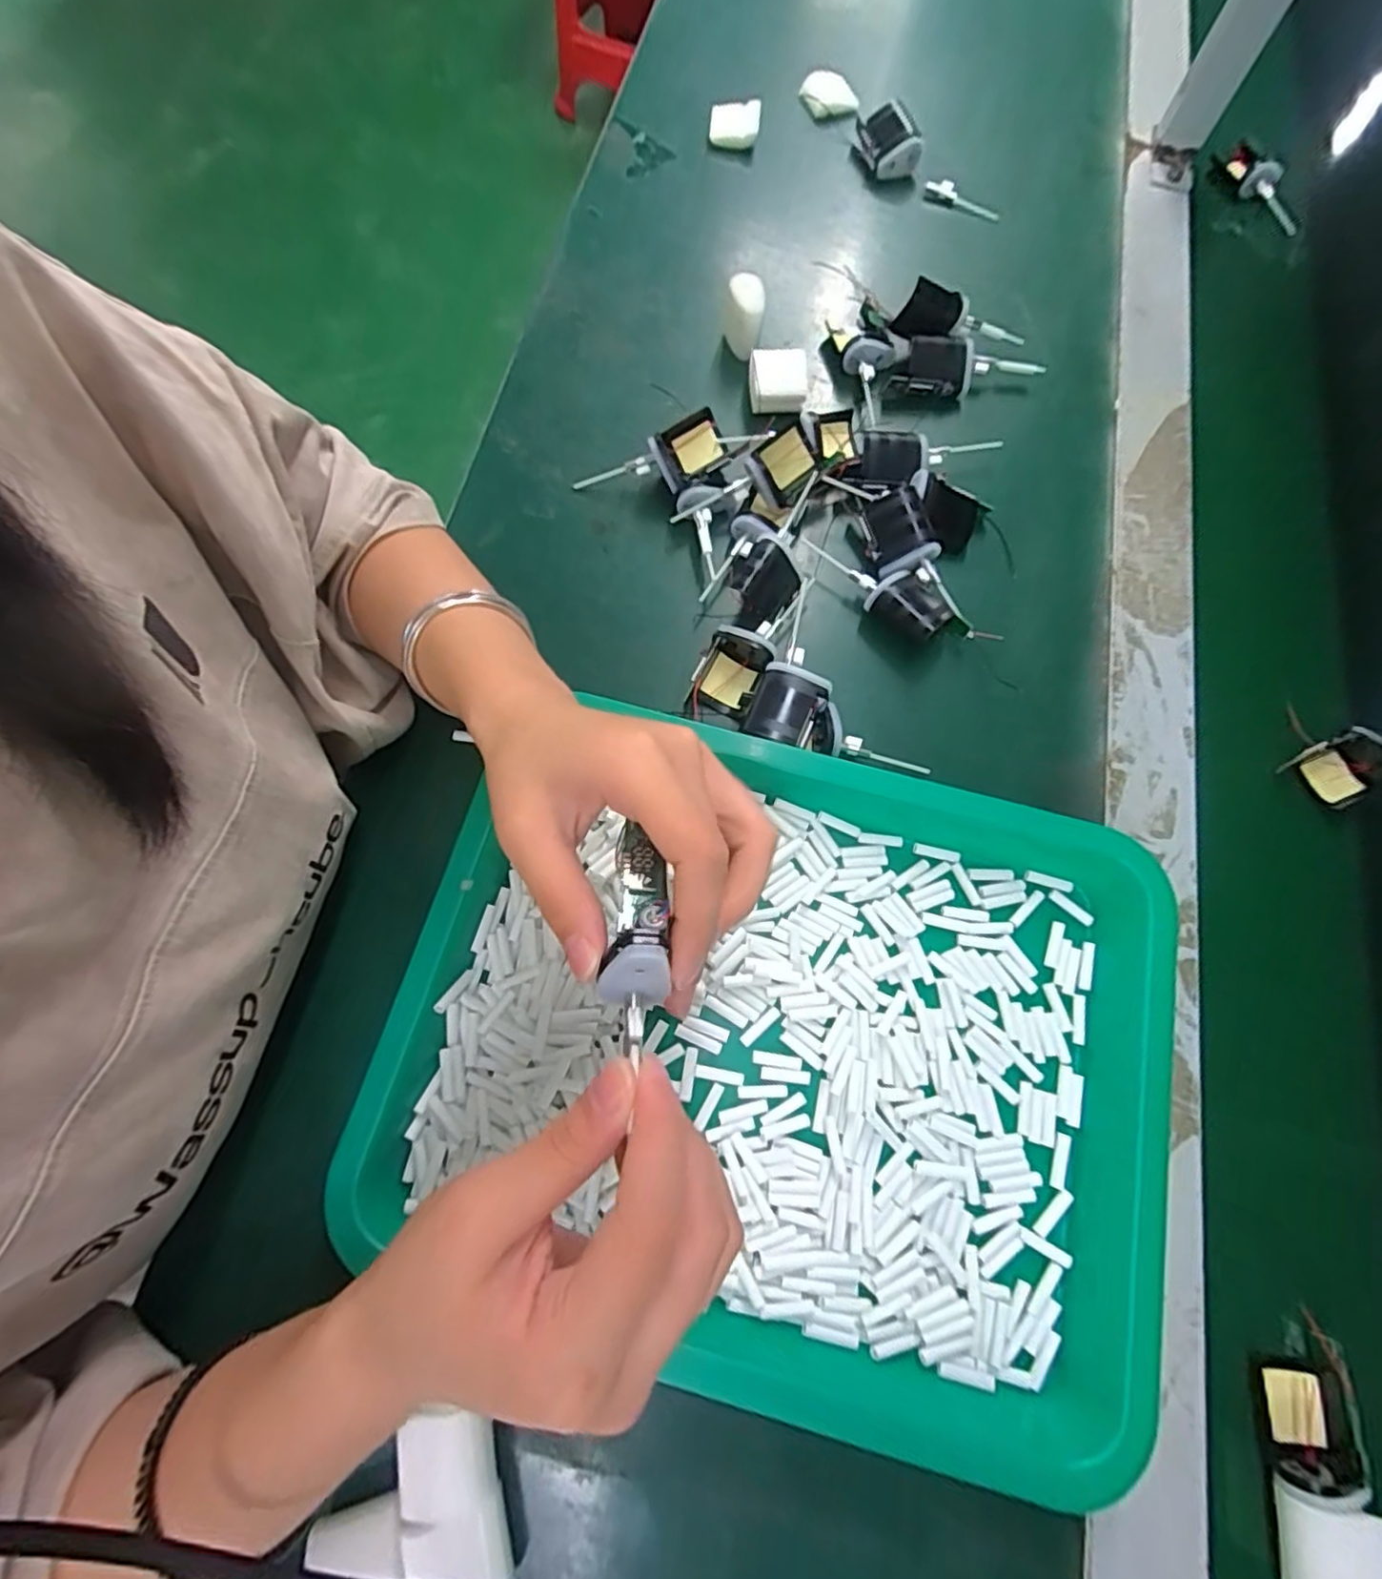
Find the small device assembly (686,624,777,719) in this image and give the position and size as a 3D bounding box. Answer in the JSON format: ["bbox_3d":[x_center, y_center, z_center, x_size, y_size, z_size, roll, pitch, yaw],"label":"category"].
[{"bbox_3d":[0.021,-0.062,0.358,0.035,0.025,0.045,27,74,7],"label":"small device assembly"}]

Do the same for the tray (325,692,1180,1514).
[{"bbox_3d":[0.044,0.109,0.298,0.344,0.032,0.255,15,73,4],"label":"tray"}]

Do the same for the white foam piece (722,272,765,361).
[{"bbox_3d":[0.033,-0.300,0.419,0.024,0.035,0.029,3,72,0],"label":"white foam piece"}]

